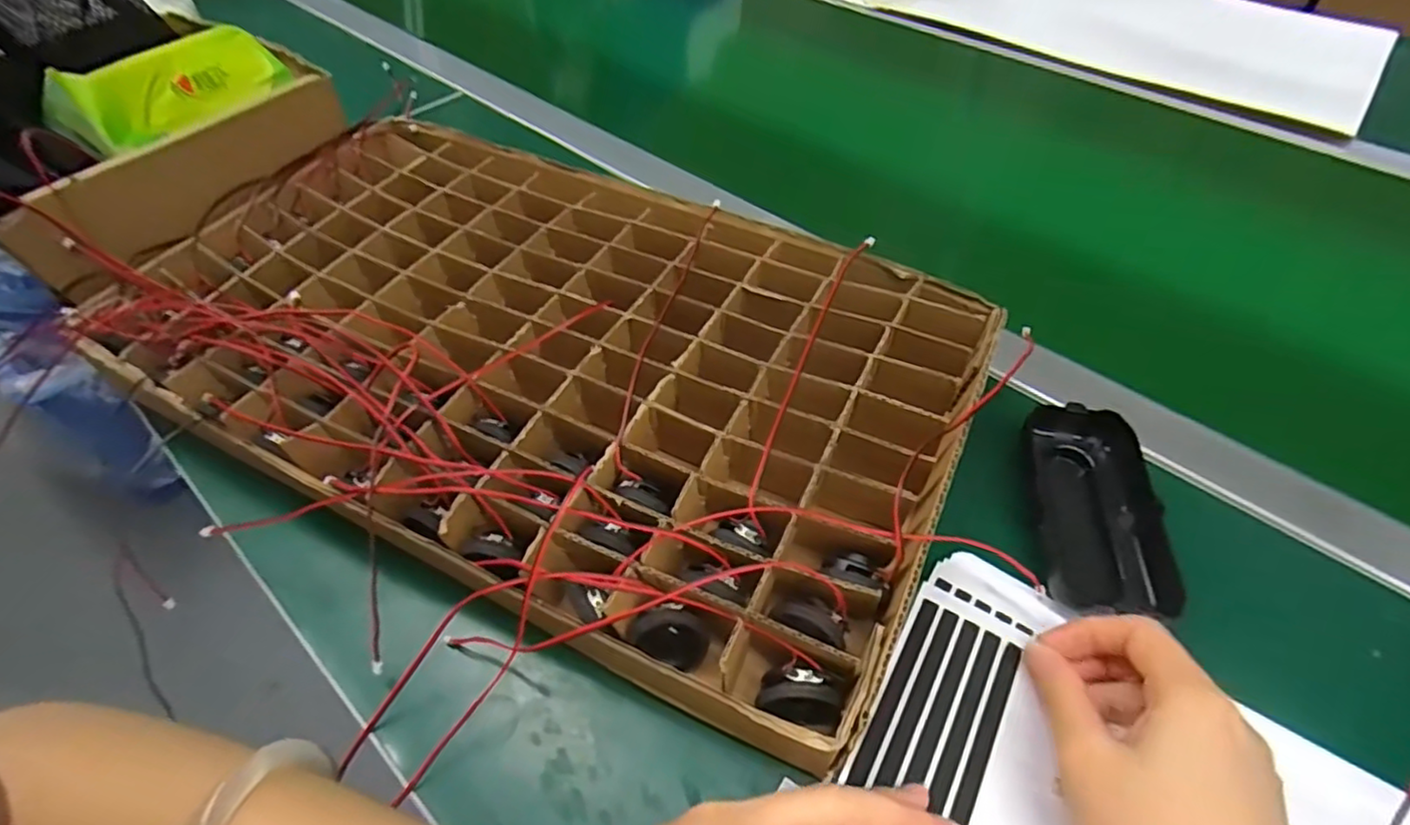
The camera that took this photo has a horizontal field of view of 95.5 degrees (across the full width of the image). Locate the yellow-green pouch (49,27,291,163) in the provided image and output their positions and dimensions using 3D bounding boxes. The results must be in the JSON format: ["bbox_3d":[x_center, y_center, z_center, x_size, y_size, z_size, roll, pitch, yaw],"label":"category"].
[{"bbox_3d":[-0.320,-0.199,0.388,0.034,0.043,0.140,15,51,11],"label":"yellow-green pouch"}]

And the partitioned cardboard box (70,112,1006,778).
[{"bbox_3d":[-0.083,-0.039,0.353,0.429,0.061,0.252,24,54,18],"label":"partitioned cardboard box"}]

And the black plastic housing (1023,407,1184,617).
[{"bbox_3d":[0.186,0.043,0.304,0.047,0.021,0.102,5,50,3],"label":"black plastic housing"}]

